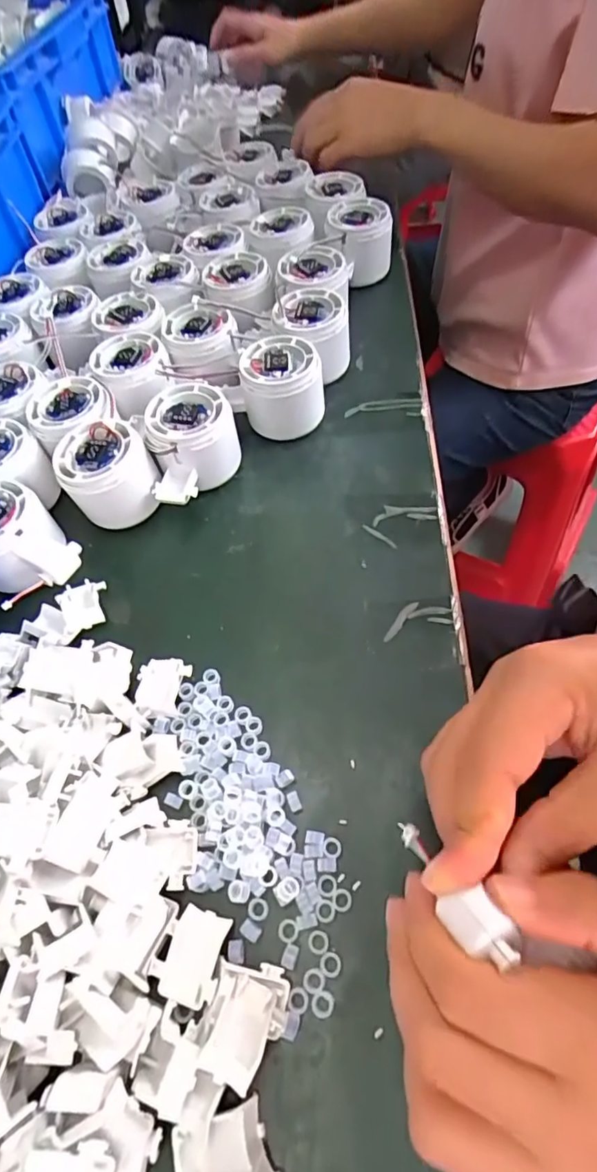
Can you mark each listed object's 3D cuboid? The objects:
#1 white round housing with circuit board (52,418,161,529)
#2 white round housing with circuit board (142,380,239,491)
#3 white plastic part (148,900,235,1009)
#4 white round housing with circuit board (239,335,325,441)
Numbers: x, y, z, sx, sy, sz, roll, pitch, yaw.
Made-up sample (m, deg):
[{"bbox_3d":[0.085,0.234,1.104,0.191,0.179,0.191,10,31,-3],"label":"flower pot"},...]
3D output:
[{"bbox_3d":[-0.127,-0.070,0.364,0.055,0.055,0.062,-28,60,-13],"label":"white round housing with circuit board"},{"bbox_3d":[-0.072,-0.103,0.378,0.057,0.052,0.057,-2,57,3],"label":"white round housing with circuit board"},{"bbox_3d":[-0.046,0.158,0.232,0.027,0.007,0.034,10,59,11],"label":"white plastic part"},{"bbox_3d":[-0.011,-0.143,0.394,0.058,0.051,0.056,-2,57,3],"label":"white round housing with circuit board"}]

